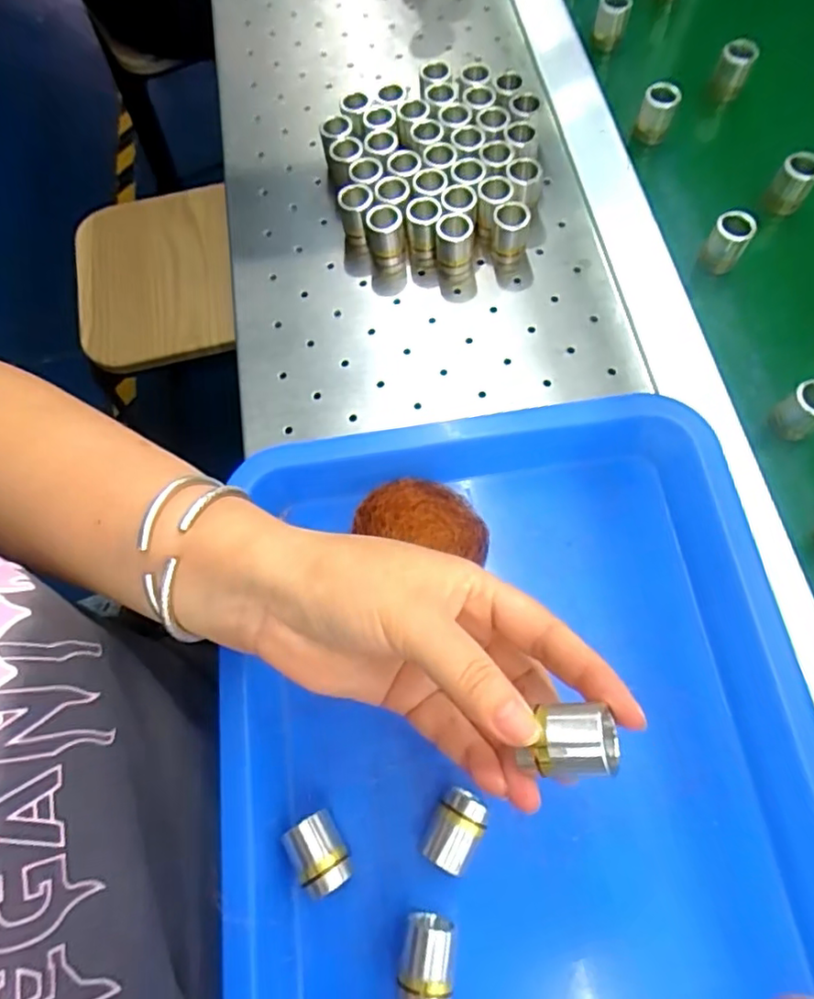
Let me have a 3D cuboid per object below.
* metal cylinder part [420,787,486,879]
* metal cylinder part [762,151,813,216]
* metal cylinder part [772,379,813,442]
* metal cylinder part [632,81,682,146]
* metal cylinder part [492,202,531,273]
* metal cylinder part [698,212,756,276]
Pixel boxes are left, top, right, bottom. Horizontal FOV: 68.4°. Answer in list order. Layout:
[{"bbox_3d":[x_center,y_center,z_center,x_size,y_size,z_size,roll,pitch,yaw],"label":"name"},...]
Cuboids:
[{"bbox_3d":[0.021,0.146,0.266,0.021,0.022,0.032,32,74,14],"label":"metal cylinder part"},{"bbox_3d":[0.250,-0.204,0.389,0.023,0.033,0.021,33,73,13],"label":"metal cylinder part"},{"bbox_3d":[0.221,-0.048,0.334,0.022,0.034,0.022,-1,70,3],"label":"metal cylinder part"},{"bbox_3d":[0.173,-0.268,0.416,0.022,0.030,0.021,18,70,9],"label":"metal cylinder part"},{"bbox_3d":[0.066,-0.171,0.387,0.022,0.034,0.020,2,70,4],"label":"metal cylinder part"},{"bbox_3d":[0.201,-0.160,0.378,0.022,0.038,0.018,32,75,14],"label":"metal cylinder part"}]

